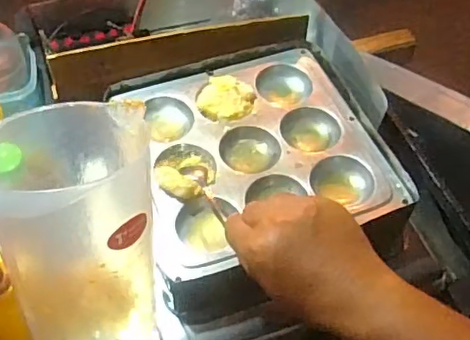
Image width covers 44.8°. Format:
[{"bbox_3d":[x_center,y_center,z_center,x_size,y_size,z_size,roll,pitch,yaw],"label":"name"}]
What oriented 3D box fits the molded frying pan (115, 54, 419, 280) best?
[{"bbox_3d":[0.021,-0.025,0.600,0.248,0.036,0.236,-14,56,-12],"label":"molded frying pan"}]

